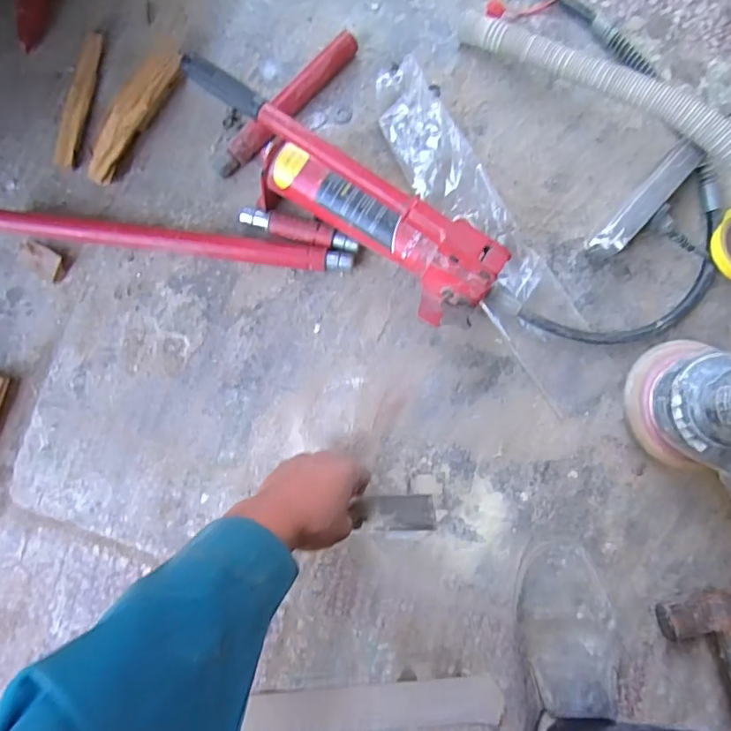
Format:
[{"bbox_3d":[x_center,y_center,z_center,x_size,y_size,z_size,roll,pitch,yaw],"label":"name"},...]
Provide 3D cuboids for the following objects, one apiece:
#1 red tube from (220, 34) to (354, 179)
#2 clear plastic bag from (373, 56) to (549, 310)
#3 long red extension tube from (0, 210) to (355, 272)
[{"bbox_3d":[-0.097,-0.331,0.642,0.026,0.032,0.238,41,86,7],"label":"red tube"},{"bbox_3d":[0.110,-0.227,0.626,0.085,0.024,0.342,-29,82,-2],"label":"clear plastic bag"},{"bbox_3d":[-0.236,-0.155,0.627,0.439,0.035,0.035,7,83,3],"label":"long red extension tube"}]

